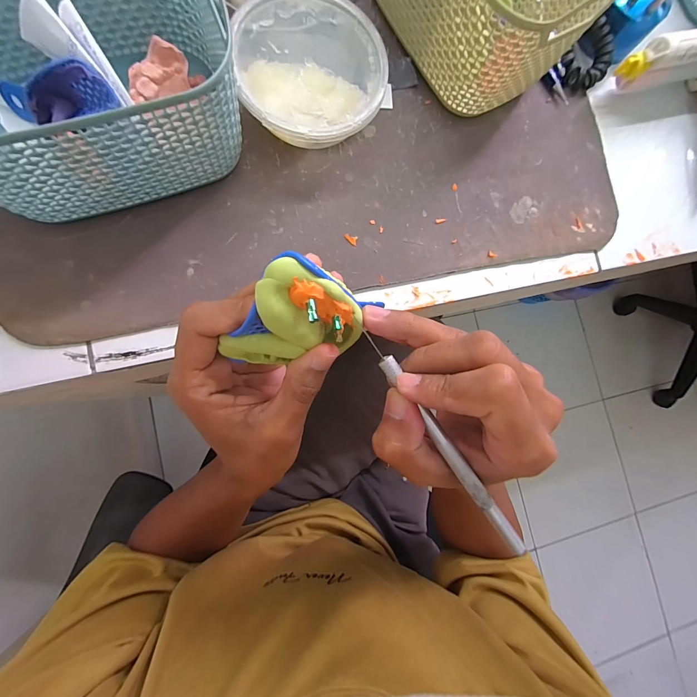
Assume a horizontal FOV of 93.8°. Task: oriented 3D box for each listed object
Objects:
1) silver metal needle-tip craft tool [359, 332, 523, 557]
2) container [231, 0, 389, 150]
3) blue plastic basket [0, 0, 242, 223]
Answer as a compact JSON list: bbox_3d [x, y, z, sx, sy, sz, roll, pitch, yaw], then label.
[{"bbox_3d":[0.045,0.045,0.157,0.008,0.004,0.126,-36,92,-8],"label":"silver metal needle-tip craft tool"},{"bbox_3d":[-0.026,-0.186,0.229,0.096,0.040,0.103,1,84,-9],"label":"container"},{"bbox_3d":[-0.154,-0.150,0.188,0.163,0.084,0.119,-23,88,-11],"label":"blue plastic basket"}]

